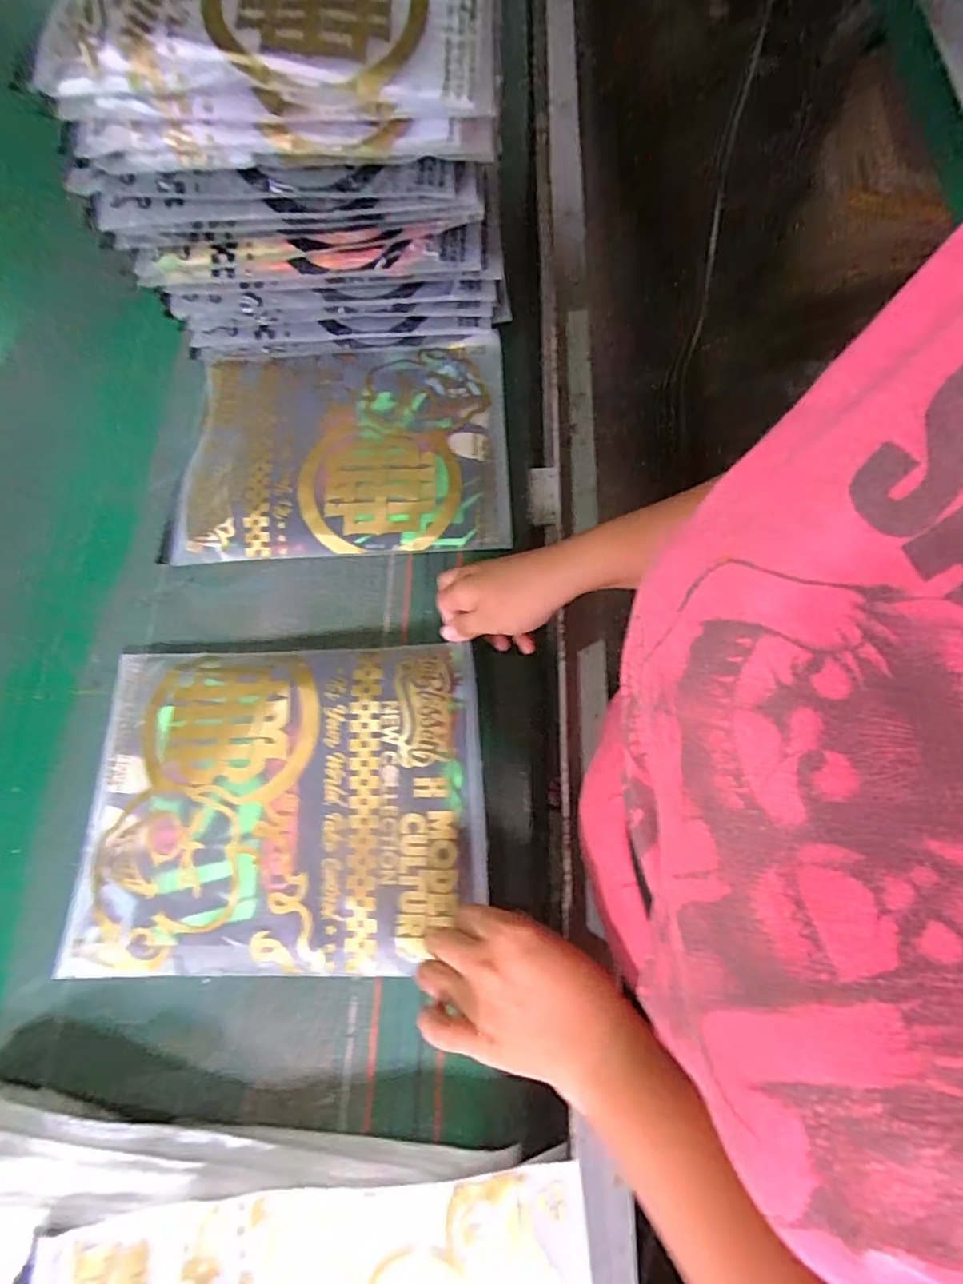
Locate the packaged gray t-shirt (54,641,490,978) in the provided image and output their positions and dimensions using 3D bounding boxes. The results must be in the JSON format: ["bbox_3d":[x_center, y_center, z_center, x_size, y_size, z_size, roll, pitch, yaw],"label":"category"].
[{"bbox_3d":[-0.155,0.121,0.448,0.309,0.023,0.237,-3,75,7],"label":"packaged gray t-shirt"}]

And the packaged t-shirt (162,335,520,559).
[{"bbox_3d":[-0.130,-0.191,0.566,0.306,0.033,0.236,-4,69,4],"label":"packaged t-shirt"}]

